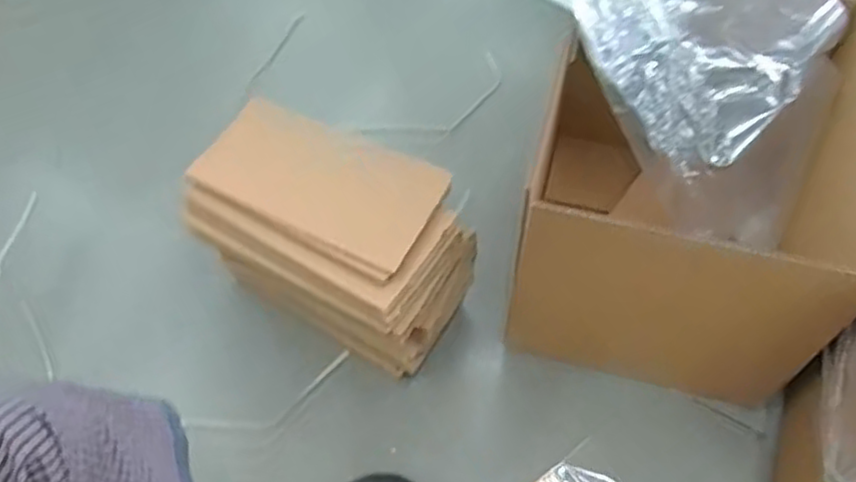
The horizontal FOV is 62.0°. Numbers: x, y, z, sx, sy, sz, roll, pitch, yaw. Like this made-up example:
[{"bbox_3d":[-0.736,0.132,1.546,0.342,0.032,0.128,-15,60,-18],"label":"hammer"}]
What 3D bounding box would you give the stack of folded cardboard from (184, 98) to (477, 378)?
[{"bbox_3d":[-0.120,0.016,0.887,0.331,0.236,0.184,23,58,18],"label":"stack of folded cardboard"}]

